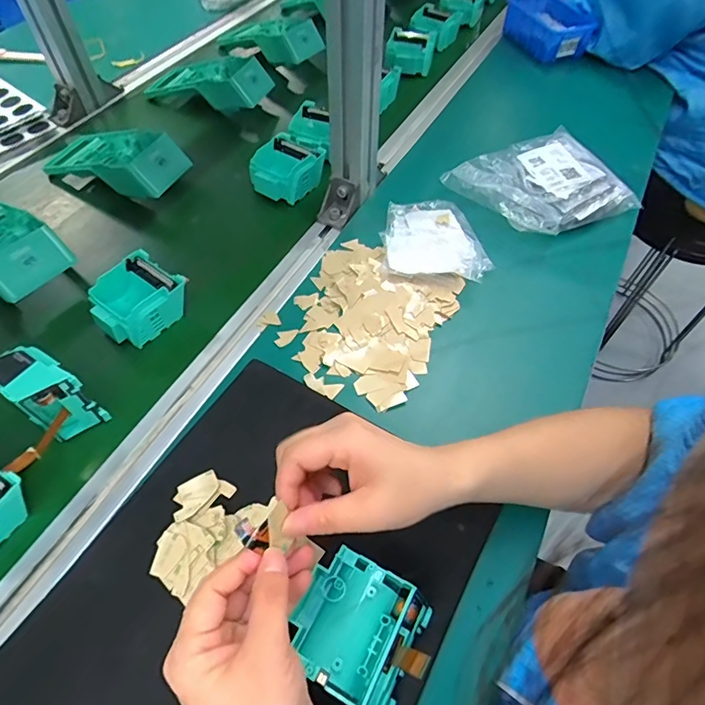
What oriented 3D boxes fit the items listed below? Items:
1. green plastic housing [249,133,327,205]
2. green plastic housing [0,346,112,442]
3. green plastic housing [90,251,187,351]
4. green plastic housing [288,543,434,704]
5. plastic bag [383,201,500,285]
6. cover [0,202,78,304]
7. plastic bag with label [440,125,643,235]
[{"bbox_3d":[-0.082,-0.235,0.604,0.080,0.042,0.092,31,62,22],"label":"green plastic housing"},{"bbox_3d":[-0.254,0.037,0.397,0.071,0.076,0.043,27,60,20],"label":"green plastic housing"},{"bbox_3d":[-0.216,-0.051,0.481,0.079,0.044,0.084,29,61,21],"label":"green plastic housing"},{"bbox_3d":[0.007,0.178,0.305,0.082,0.035,0.073,21,58,17],"label":"green plastic housing"},{"bbox_3d":[0.095,-0.131,0.538,0.116,0.016,0.123,4,55,5],"label":"plastic bag"},{"bbox_3d":[-0.386,-0.124,0.513,0.182,0.040,0.089,32,62,23],"label":"cover"},{"bbox_3d":[0.226,-0.203,0.575,0.183,0.037,0.139,-22,57,-12],"label":"plastic bag with label"}]

